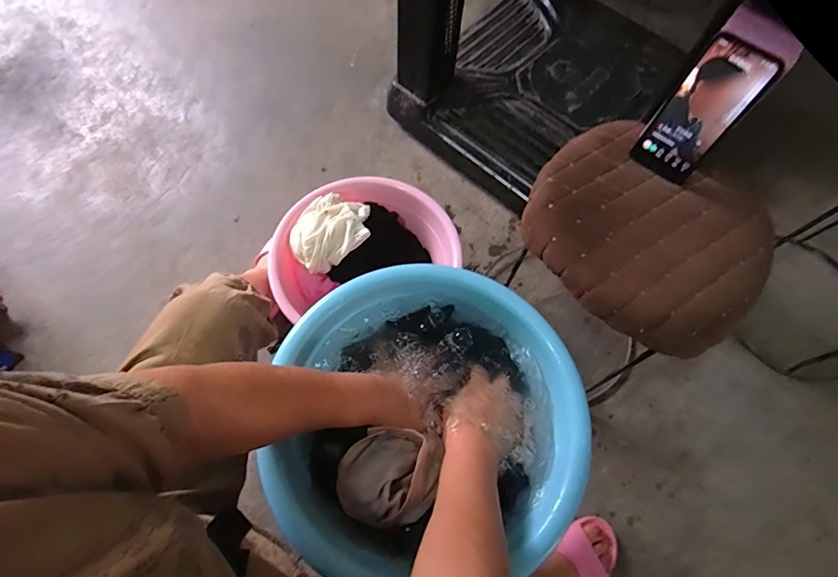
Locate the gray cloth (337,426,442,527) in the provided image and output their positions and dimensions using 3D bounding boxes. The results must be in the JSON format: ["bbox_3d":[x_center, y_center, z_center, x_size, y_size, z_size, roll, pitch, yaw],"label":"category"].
[{"bbox_3d":[-0.030,0.197,0.477,0.104,0.050,0.094,5,69,-1],"label":"gray cloth"}]

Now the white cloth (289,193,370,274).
[{"bbox_3d":[-0.170,-0.118,0.879,0.171,0.052,0.137,-36,74,-16],"label":"white cloth"}]

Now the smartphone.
[{"bbox_3d":[0.329,-0.203,0.531,0.078,0.166,0.014,38,56,12],"label":"smartphone"}]

